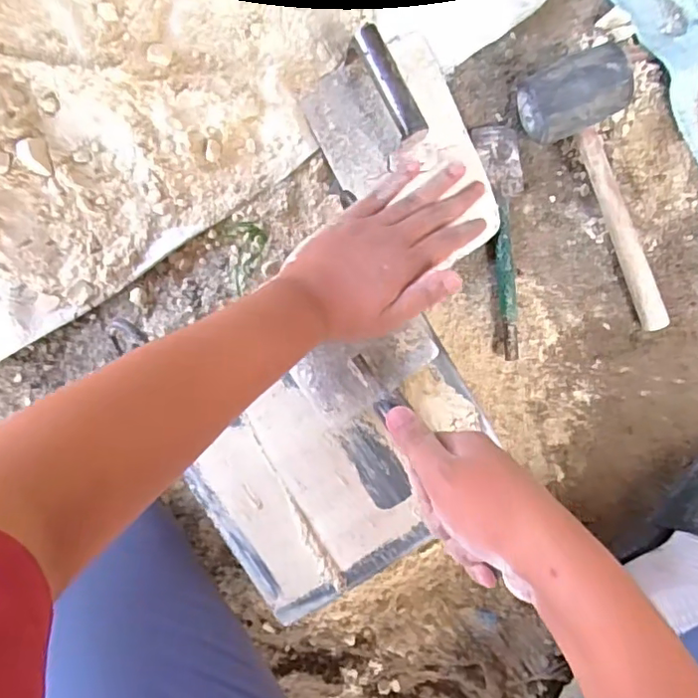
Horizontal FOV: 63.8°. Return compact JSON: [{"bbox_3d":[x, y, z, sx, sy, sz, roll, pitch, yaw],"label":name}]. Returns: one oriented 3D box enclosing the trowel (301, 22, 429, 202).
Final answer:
[{"bbox_3d":[0.010,-0.223,0.535,0.083,0.067,0.123,-30,98,-1],"label":"trowel"}]

